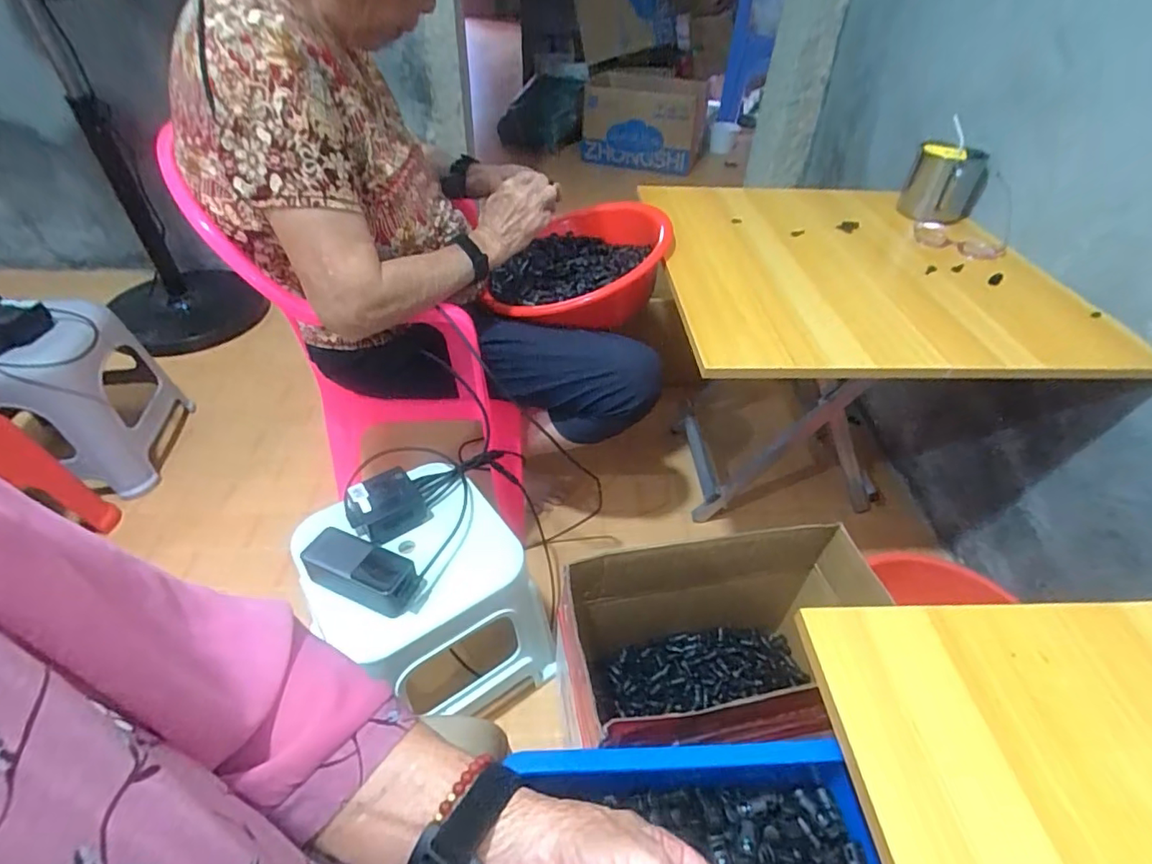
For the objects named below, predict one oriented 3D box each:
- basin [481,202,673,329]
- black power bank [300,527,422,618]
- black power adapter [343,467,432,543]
[{"bbox_3d":[0.007,-0.274,0.946,0.312,0.114,0.334,-10,39,13],"label":"basin"},{"bbox_3d":[-0.254,0.165,0.664,0.137,0.040,0.061,17,44,14],"label":"black power bank"},{"bbox_3d":[-0.250,0.099,0.739,0.096,0.041,0.085,-24,49,-28],"label":"black power adapter"}]

